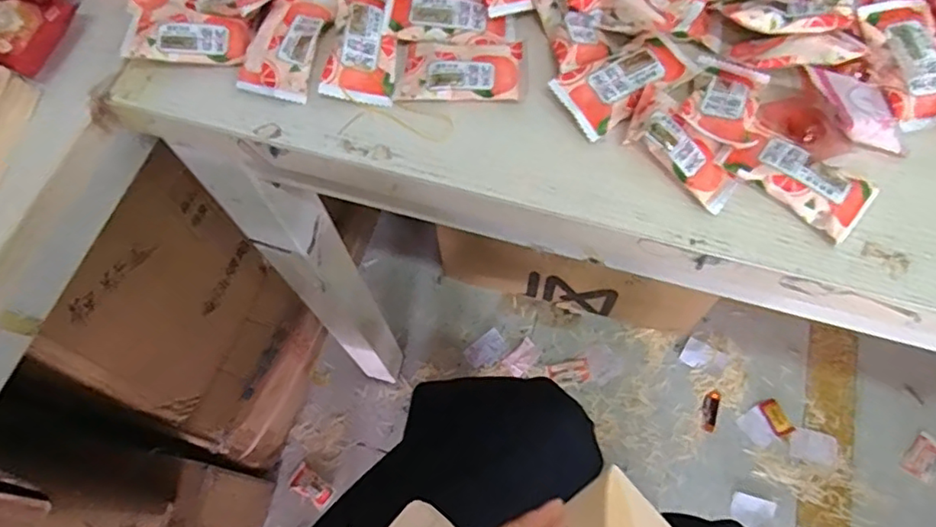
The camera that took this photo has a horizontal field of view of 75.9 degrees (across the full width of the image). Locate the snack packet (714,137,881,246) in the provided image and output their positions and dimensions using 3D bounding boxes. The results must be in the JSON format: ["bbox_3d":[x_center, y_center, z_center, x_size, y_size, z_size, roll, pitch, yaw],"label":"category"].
[{"bbox_3d":[0.164,-0.044,0.297,0.070,0.013,0.035,39,75,14],"label":"snack packet"}]

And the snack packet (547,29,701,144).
[{"bbox_3d":[0.085,-0.101,0.323,0.075,0.008,0.038,-34,72,-11],"label":"snack packet"}]

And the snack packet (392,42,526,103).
[{"bbox_3d":[-0.004,-0.106,0.329,0.070,0.006,0.037,0,69,1],"label":"snack packet"}]

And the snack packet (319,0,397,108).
[{"bbox_3d":[-0.058,-0.126,0.335,0.039,0.007,0.073,5,70,3],"label":"snack packet"}]

